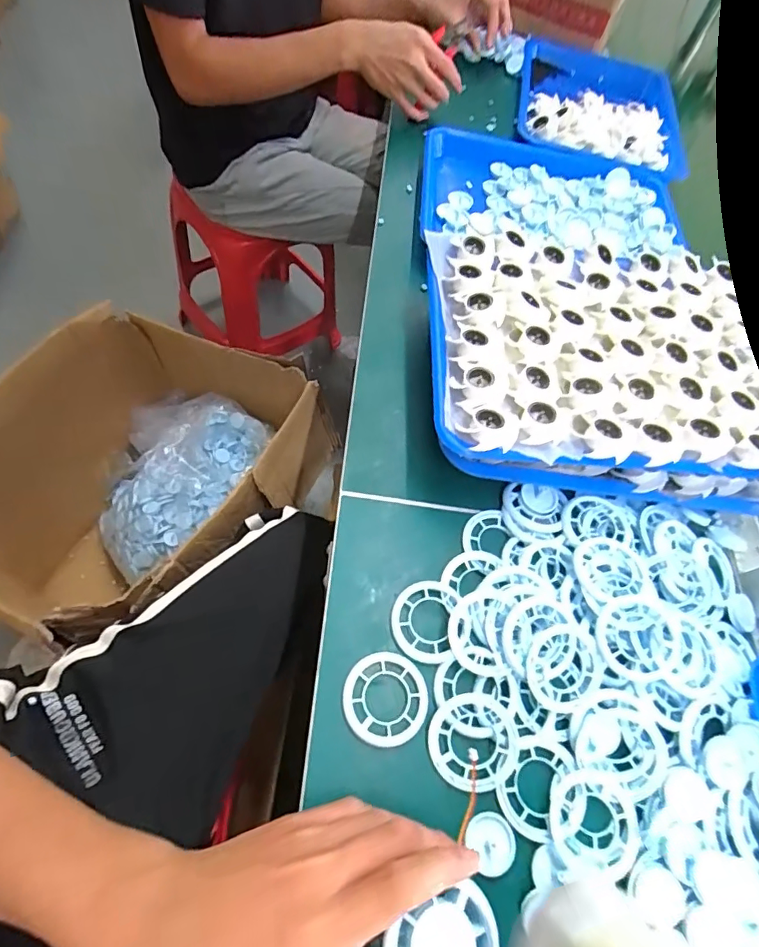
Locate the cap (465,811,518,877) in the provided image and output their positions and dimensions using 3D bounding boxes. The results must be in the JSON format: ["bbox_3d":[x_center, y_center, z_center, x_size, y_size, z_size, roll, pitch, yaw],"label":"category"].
[{"bbox_3d":[0.070,0.228,0.300,0.027,0.004,0.031,-26,70,-22],"label":"cap"}]

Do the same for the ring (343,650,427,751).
[{"bbox_3d":[0.004,0.152,0.330,0.058,0.004,0.057,4,62,-8],"label":"ring"}]

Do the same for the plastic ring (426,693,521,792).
[{"bbox_3d":[0.063,0.176,0.319,0.058,0.010,0.056,4,62,-8],"label":"plastic ring"}]

